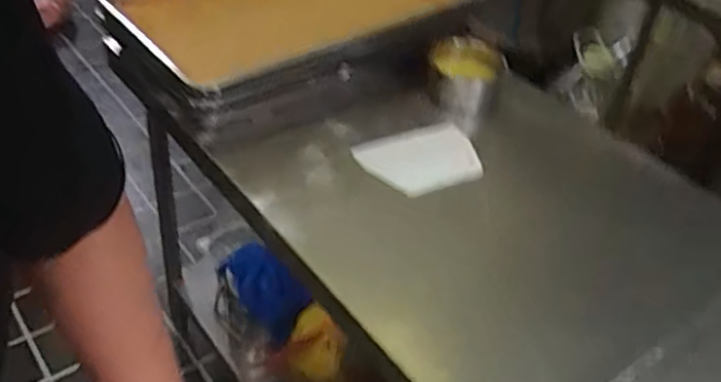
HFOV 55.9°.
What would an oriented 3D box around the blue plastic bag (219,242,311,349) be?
[{"bbox_3d":[-0.195,0.187,1.328,0.059,0.145,0.223,-26,49,-33],"label":"blue plastic bag"}]

